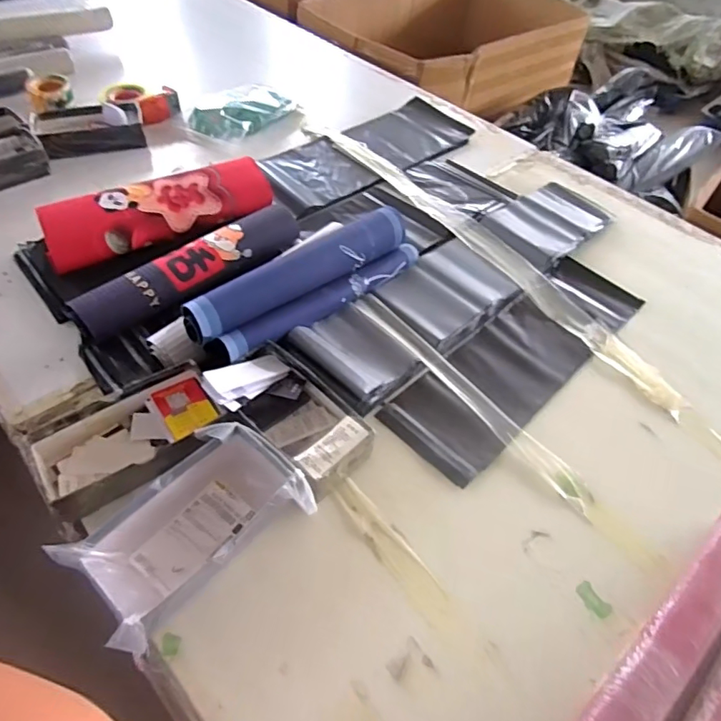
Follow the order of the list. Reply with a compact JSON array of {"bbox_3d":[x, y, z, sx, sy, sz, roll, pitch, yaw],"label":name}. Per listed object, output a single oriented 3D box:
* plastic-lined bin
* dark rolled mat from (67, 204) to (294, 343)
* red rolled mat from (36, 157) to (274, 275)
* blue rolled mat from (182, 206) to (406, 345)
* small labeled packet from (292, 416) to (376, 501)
[{"bbox_3d":[-0.182,0.187,0.580,0.155,0.062,0.237,36,56,23],"label":"plastic-lined bin"},{"bbox_3d":[-0.257,-0.146,0.843,0.389,0.066,0.073,-34,60,-28],"label":"dark rolled mat"},{"bbox_3d":[-0.340,-0.260,0.913,0.390,0.073,0.129,-25,56,-23],"label":"red rolled mat"},{"bbox_3d":[-0.077,-0.140,0.783,0.055,0.053,0.396,39,57,25],"label":"blue rolled mat"},{"bbox_3d":[-0.032,0.119,0.644,0.100,0.058,0.045,-35,61,-29],"label":"small labeled packet"}]

